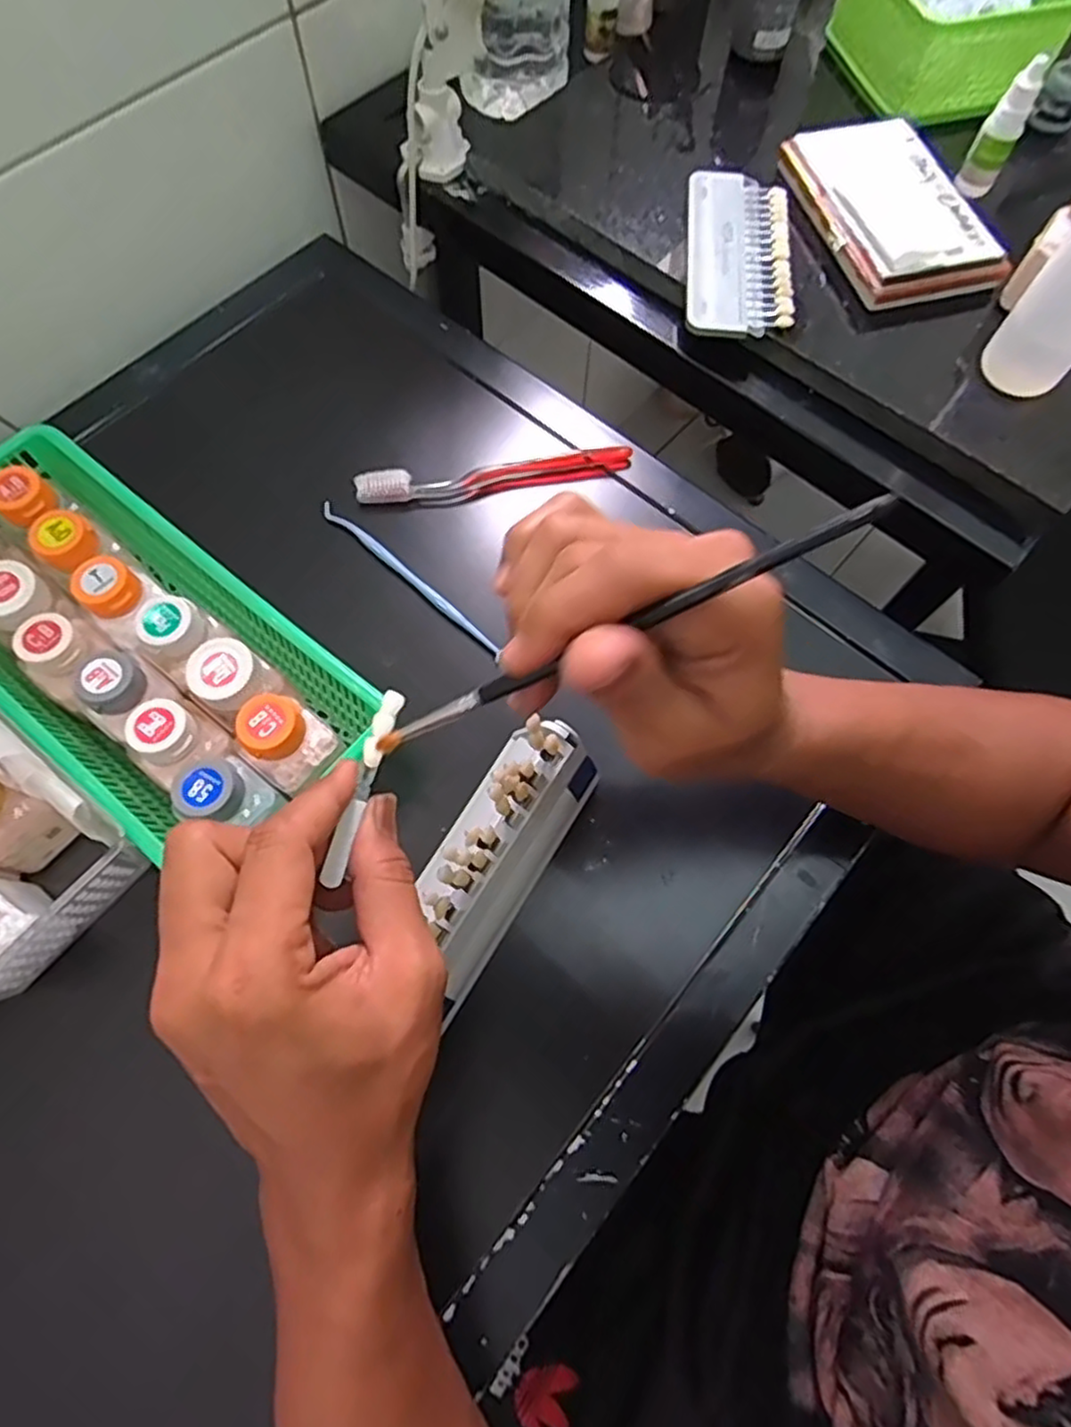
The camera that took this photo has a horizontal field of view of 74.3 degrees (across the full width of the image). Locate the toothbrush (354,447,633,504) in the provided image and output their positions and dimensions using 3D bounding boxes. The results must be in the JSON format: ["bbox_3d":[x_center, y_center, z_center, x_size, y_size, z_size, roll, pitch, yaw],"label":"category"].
[{"bbox_3d":[-0.028,-0.166,0.482,0.187,0.013,0.019,-11,70,-6],"label":"toothbrush"}]

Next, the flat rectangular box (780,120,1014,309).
[{"bbox_3d":[0.239,-0.338,0.471,0.089,0.022,0.147,-14,70,-7],"label":"flat rectangular box"}]

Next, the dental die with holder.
[{"bbox_3d":[-0.065,0.025,0.268,0.008,0.010,0.071,15,78,4],"label":"dental die with holder"}]

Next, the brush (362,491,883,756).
[{"bbox_3d":[0.017,-0.021,0.222,0.183,0.005,0.006,-24,67,28],"label":"brush"}]

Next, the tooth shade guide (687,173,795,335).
[{"bbox_3d":[0.134,-0.306,0.474,0.065,0.018,0.150,5,69,0],"label":"tooth shade guide"}]

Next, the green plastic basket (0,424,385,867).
[{"bbox_3d":[-0.228,-0.038,0.395,0.292,0.077,0.131,38,73,12],"label":"green plastic basket"}]

